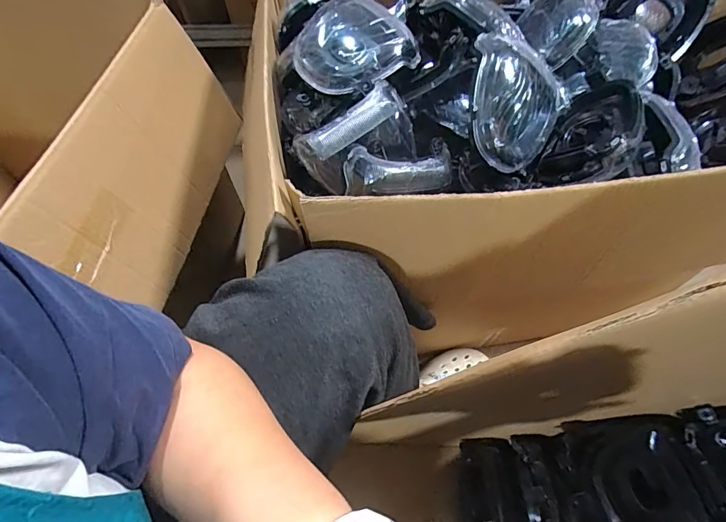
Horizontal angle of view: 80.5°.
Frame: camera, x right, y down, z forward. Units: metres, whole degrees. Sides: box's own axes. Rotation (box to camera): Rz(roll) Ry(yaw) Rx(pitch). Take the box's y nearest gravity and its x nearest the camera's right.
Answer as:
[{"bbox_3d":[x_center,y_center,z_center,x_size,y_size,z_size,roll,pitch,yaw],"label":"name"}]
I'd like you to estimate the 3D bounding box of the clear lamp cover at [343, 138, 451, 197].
[{"bbox_3d":[0.043,-0.102,0.468,0.124,0.036,0.051,-10,58,-19],"label":"clear lamp cover"}]

